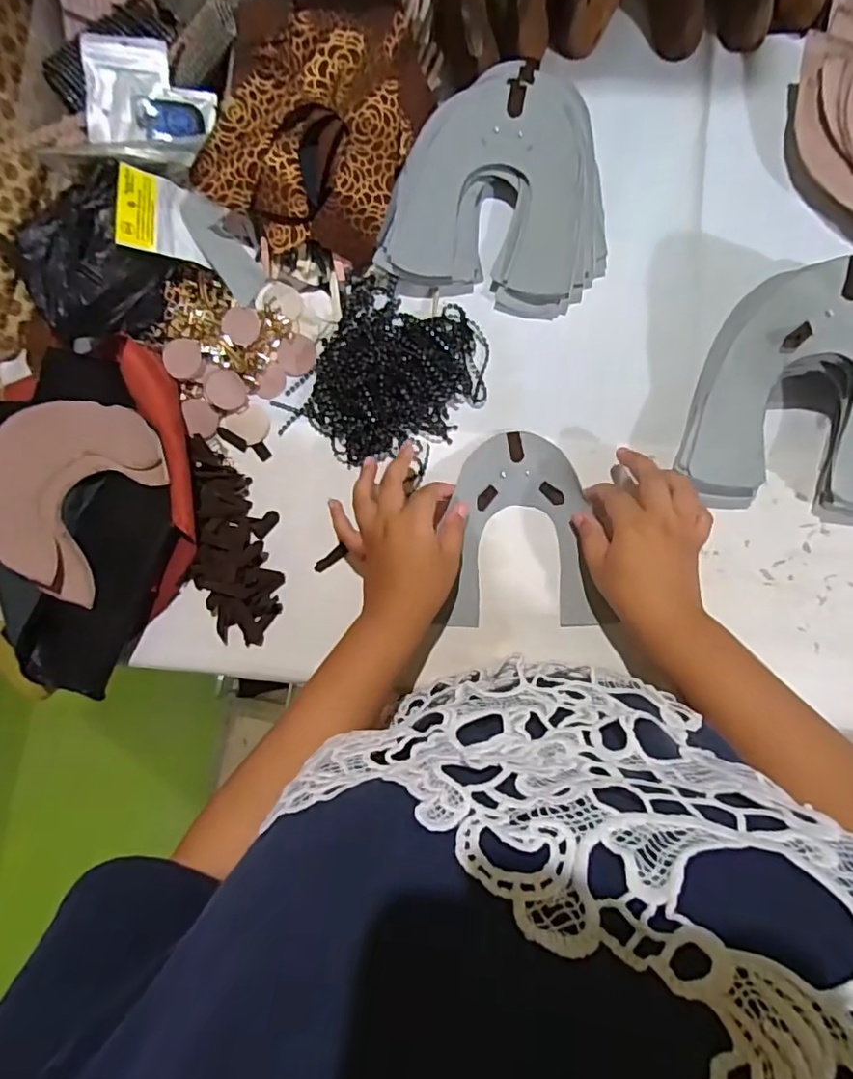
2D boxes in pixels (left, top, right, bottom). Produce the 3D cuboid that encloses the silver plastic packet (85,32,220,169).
[{"bbox_3d":[-0.246,-0.390,0.505,0.102,0.020,0.101,-3,90,-12],"label":"silver plastic packet"}]

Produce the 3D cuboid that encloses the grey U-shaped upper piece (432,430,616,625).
[{"bbox_3d":[0.077,-0.009,0.467,0.124,0.010,0.157,-2,84,8],"label":"grey U-shaped upper piece"}]

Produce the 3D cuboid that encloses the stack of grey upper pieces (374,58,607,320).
[{"bbox_3d":[0.070,-0.303,0.486,0.177,0.037,0.197,14,86,9],"label":"stack of grey upper pieces"}]

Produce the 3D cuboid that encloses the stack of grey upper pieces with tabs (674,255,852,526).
[{"bbox_3d":[0.288,-0.102,0.413,0.160,0.078,0.161,15,86,9],"label":"stack of grey upper pieces with tabs"}]

